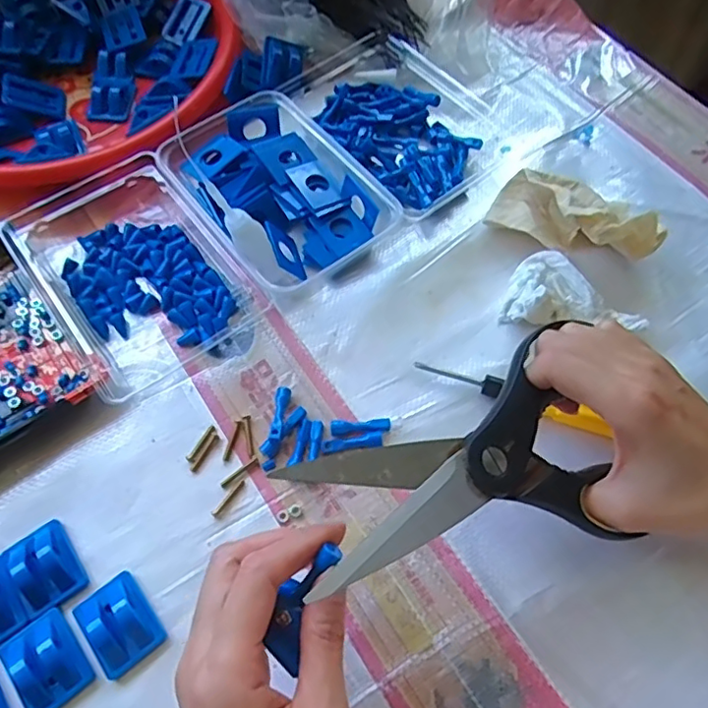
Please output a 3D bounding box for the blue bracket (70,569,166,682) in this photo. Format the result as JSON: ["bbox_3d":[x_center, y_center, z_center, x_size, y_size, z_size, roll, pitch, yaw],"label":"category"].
[{"bbox_3d":[-0.127,0.144,0.311,0.034,0.018,0.046,-34,67,-16],"label":"blue bracket"}]

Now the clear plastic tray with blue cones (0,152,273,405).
[{"bbox_3d":[-0.157,-0.064,0.404,0.122,0.033,0.170,-38,68,-17],"label":"clear plastic tray with blue cones"}]

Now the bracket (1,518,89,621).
[{"bbox_3d":[-0.174,0.119,0.325,0.033,0.016,0.044,-33,67,-15],"label":"bracket"}]

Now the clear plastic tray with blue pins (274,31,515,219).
[{"bbox_3d":[0.033,-0.197,0.470,0.119,0.032,0.182,-40,69,-18],"label":"clear plastic tray with blue pins"}]

